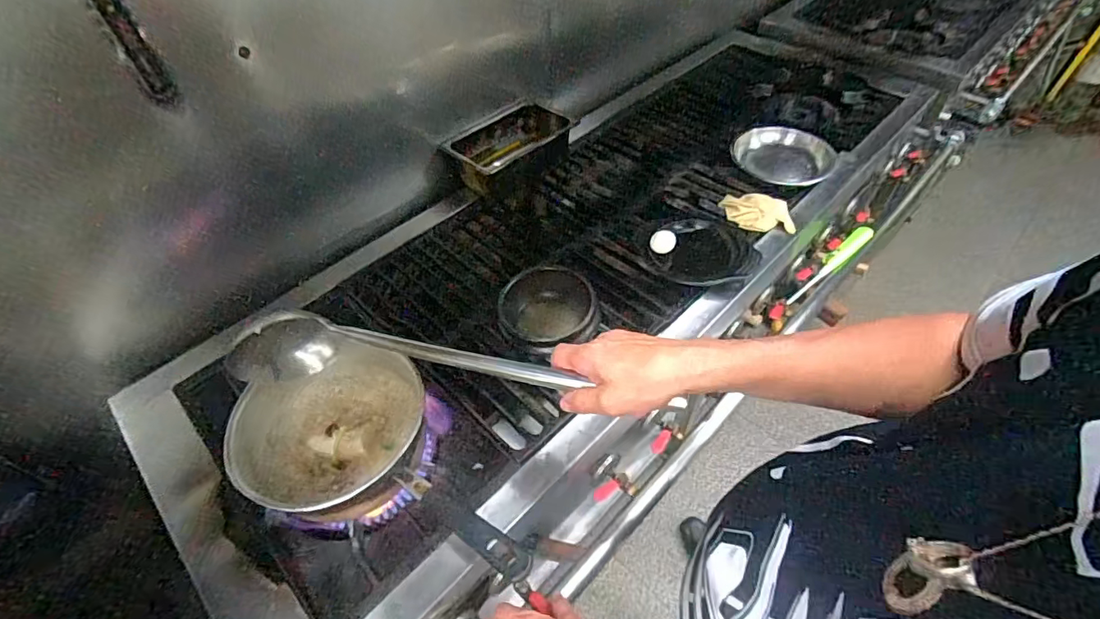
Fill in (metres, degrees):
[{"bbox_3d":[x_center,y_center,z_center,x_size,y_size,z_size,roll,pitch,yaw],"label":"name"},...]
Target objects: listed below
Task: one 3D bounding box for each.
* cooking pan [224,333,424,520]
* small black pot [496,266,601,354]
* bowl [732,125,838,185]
[{"bbox_3d":[-0.281,0.145,0.669,0.242,0.069,0.234,-2,49,1],"label":"cooking pan"},{"bbox_3d":[0.002,0.006,0.824,0.159,0.071,0.152,-1,49,2],"label":"small black pot"},{"bbox_3d":[0.493,-0.323,1.097,0.193,0.048,0.188,-1,49,2],"label":"bowl"}]

